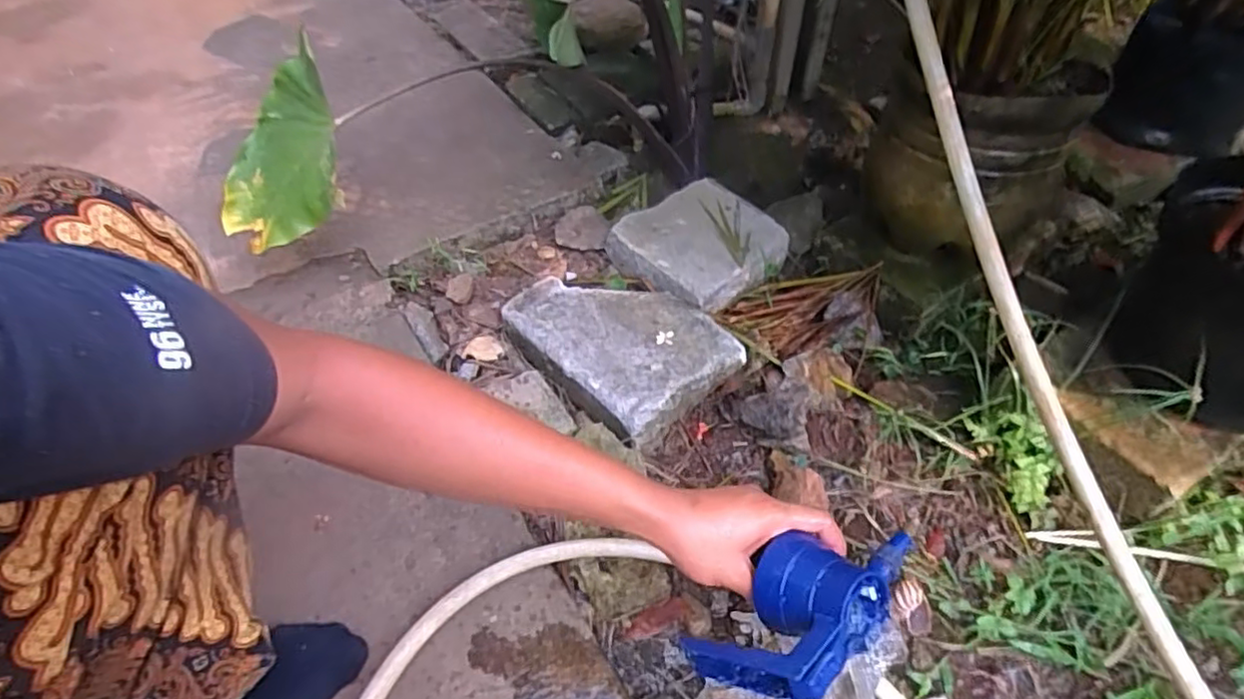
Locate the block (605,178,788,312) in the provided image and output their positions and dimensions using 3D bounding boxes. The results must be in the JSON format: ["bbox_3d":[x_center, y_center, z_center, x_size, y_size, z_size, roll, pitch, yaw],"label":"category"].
[{"bbox_3d":[0.117,-0.159,0.978,0.223,0.064,0.198,-33,55,-26],"label":"block"}]

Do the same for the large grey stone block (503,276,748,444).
[{"bbox_3d":[-0.006,-0.008,0.850,0.189,0.066,0.269,-35,55,-27],"label":"large grey stone block"}]

